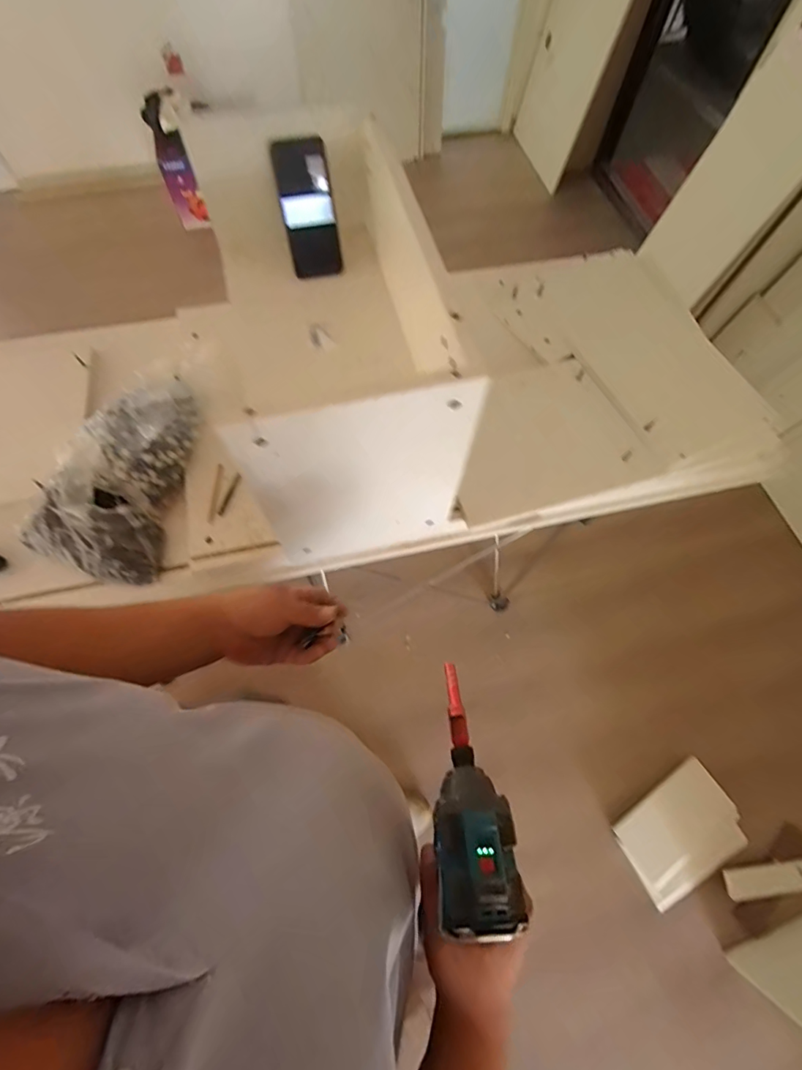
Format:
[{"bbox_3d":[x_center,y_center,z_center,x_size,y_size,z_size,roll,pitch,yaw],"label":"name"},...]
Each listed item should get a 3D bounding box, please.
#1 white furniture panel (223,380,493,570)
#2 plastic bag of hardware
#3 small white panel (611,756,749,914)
[{"bbox_3d":[-0.043,-0.049,0.609,0.258,0.380,0.020,-12,67,-7],"label":"white furniture panel"},{"bbox_3d":[-0.482,-0.113,0.780,0.218,0.090,0.369,8,66,2],"label":"plastic bag of hardware"},{"bbox_3d":[0.764,0.816,1.262,0.324,0.031,0.235,-33,74,-6],"label":"small white panel"}]

